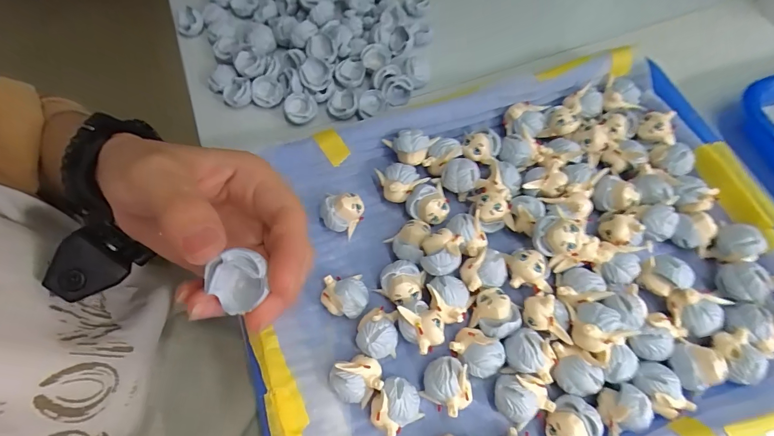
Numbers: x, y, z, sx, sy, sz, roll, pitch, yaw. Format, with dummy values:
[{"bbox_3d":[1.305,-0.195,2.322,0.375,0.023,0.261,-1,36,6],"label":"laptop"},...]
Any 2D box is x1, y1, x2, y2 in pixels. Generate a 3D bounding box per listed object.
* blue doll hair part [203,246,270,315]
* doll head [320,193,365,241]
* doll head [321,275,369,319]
[{"bbox_3d":[-0.056,0.024,0.143,0.021,0.014,0.020,0,66,1],"label":"blue doll hair part"},{"bbox_3d":[-0.030,-0.004,0.254,0.025,0.021,0.026,0,66,1],"label":"doll head"},{"bbox_3d":[-0.026,0.049,0.231,0.028,0.023,0.024,-2,66,0],"label":"doll head"}]

